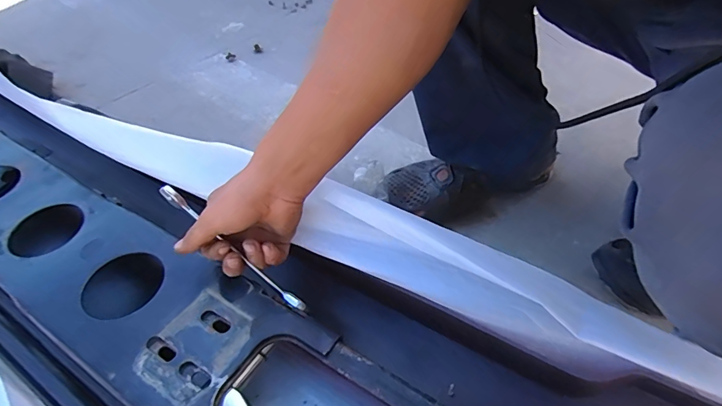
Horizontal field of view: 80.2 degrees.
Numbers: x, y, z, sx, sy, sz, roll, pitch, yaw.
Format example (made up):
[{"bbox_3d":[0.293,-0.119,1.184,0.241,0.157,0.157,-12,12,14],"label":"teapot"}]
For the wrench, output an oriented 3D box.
[{"bbox_3d":[-0.124,0.045,0.419,0.177,0.018,0.009,43,55,-6],"label":"wrench"}]

